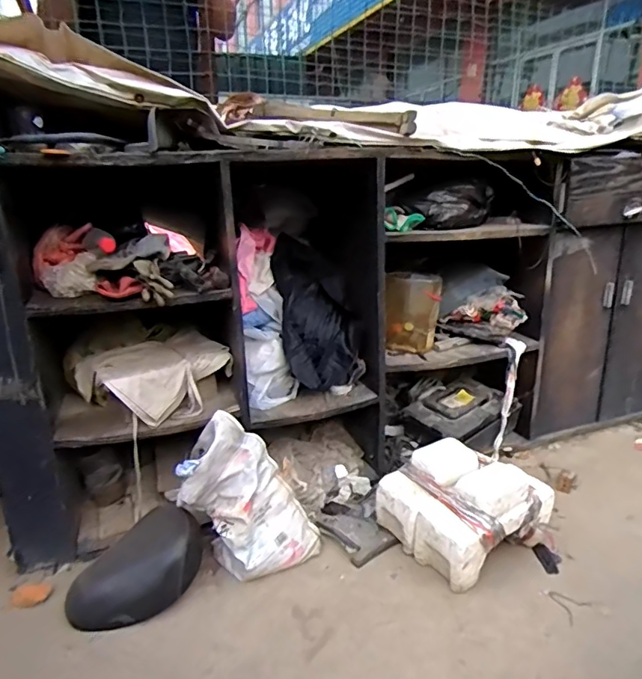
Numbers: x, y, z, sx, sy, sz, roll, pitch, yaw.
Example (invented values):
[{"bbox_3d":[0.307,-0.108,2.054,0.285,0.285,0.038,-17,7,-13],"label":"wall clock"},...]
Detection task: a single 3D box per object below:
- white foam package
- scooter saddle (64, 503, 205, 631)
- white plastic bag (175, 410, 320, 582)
[{"bbox_3d":[0.331,0.378,1.170,0.309,0.178,0.257,-12,22,-28],"label":"white foam package"},{"bbox_3d":[-0.386,0.466,1.056,0.274,0.129,0.179,-12,22,-27],"label":"scooter saddle"},{"bbox_3d":[-0.151,0.346,1.095,0.284,0.326,0.143,-4,19,-9],"label":"white plastic bag"}]

